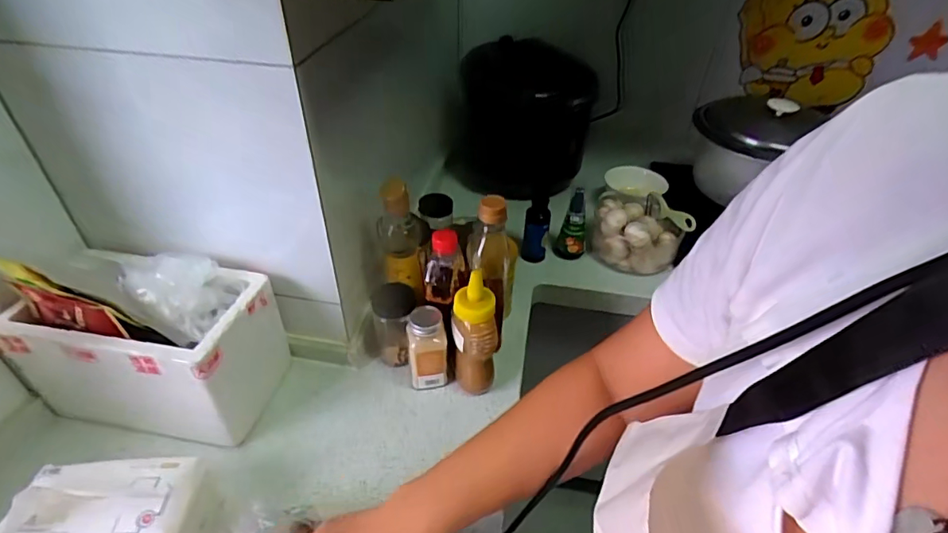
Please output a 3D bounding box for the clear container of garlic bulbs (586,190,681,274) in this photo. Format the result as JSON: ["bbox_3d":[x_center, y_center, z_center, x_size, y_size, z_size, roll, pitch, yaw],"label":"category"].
[{"bbox_3d":[0.298,-0.072,0.920,0.159,0.091,0.167,12,41,13],"label":"clear container of garlic bulbs"}]

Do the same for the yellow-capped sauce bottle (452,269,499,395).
[{"bbox_3d":[0.001,0.091,0.630,0.055,0.186,0.053,3,39,2],"label":"yellow-capped sauce bottle"}]

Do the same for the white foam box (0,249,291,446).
[{"bbox_3d":[-0.388,0.098,0.620,0.253,0.168,0.157,7,40,6],"label":"white foam box"}]

